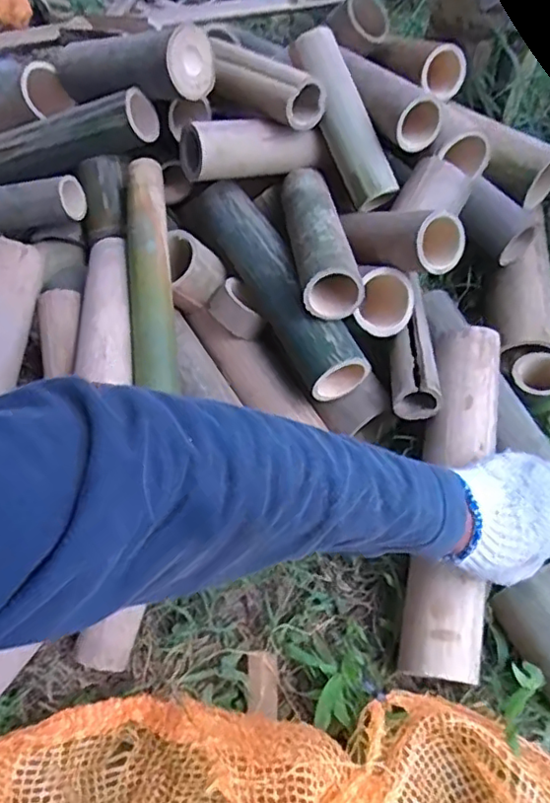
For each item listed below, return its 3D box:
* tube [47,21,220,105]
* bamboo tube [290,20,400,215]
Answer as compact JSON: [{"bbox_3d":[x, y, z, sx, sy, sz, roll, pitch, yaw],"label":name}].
[{"bbox_3d":[-0.161,-0.364,0.660,0.190,0.063,0.067,17,52,29],"label":"tube"},{"bbox_3d":[0.070,-0.298,0.638,0.046,0.046,0.200,-26,96,-22],"label":"bamboo tube"}]

